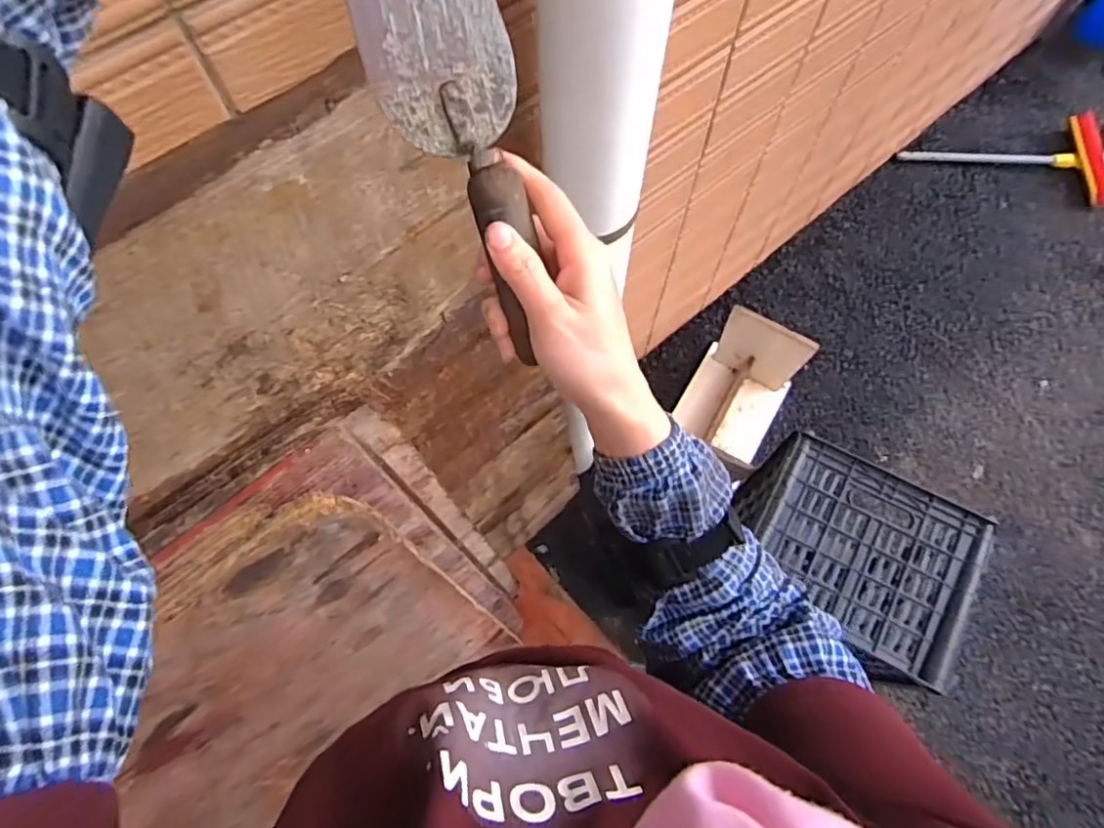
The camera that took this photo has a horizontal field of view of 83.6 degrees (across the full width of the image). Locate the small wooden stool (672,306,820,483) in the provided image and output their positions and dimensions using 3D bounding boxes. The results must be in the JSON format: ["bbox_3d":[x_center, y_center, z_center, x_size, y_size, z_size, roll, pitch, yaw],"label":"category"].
[{"bbox_3d":[0.415,-0.023,1.423,0.217,0.233,0.334,30,71,11],"label":"small wooden stool"}]

